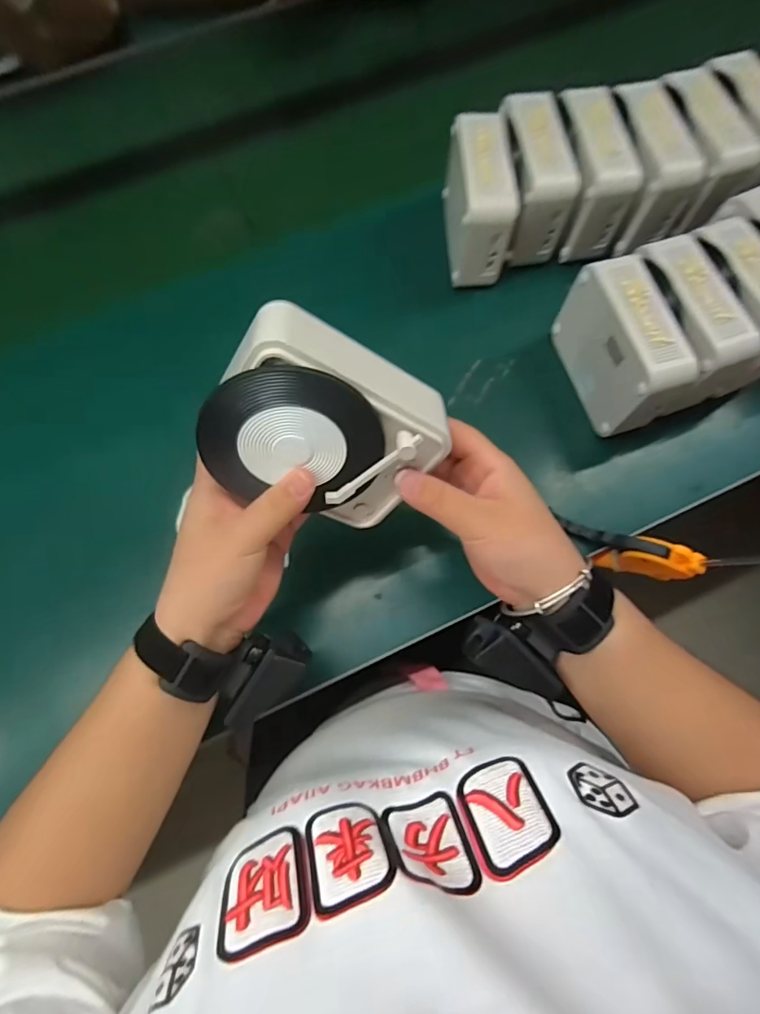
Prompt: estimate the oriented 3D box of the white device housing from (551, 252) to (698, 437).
[{"bbox_3d":[0.214,-0.140,0.439,0.058,0.103,0.130,-18,72,-4],"label":"white device housing"}]

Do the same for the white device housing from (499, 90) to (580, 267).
[{"bbox_3d":[0.150,-0.325,0.498,0.057,0.098,0.123,-8,72,-1],"label":"white device housing"}]

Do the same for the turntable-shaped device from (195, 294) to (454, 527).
[{"bbox_3d":[-0.033,-0.043,0.288,0.126,0.100,0.042,20,35,-25],"label":"turntable-shaped device"}]

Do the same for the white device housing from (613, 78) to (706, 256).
[{"bbox_3d":[0.258,-0.334,0.488,0.058,0.086,0.118,-10,72,-2],"label":"white device housing"}]

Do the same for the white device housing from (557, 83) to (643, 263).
[{"bbox_3d":[0.205,-0.329,0.491,0.059,0.090,0.118,-6,72,0],"label":"white device housing"}]

